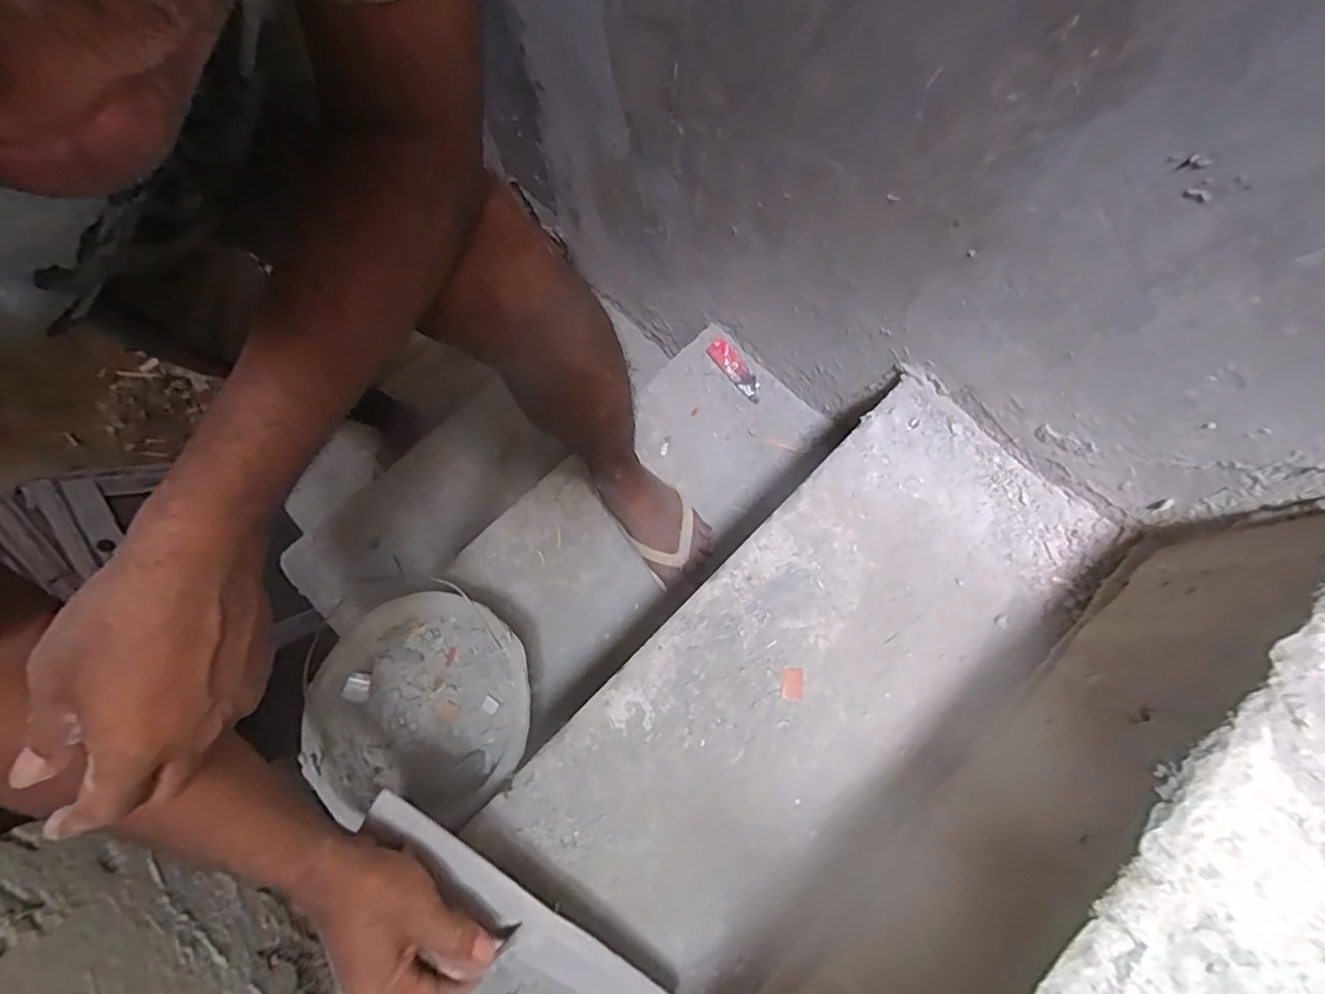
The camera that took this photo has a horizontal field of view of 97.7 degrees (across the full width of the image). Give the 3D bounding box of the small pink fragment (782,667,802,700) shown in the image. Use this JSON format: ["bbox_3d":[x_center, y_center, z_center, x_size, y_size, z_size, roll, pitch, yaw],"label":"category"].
[{"bbox_3d":[0.125,0.179,0.557,0.020,0.004,0.030,3,76,0],"label":"small pink fragment"}]

